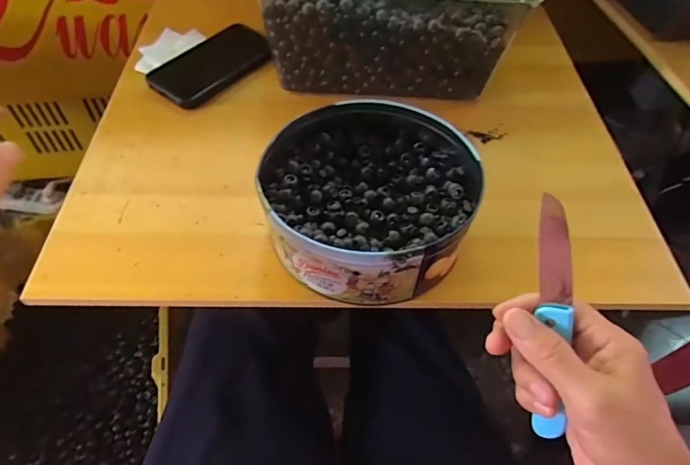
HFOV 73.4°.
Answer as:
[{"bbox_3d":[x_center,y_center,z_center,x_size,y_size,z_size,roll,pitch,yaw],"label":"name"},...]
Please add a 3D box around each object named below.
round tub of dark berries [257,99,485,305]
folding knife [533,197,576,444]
[{"bbox_3d":[0.021,-0.038,0.437,0.180,0.077,0.197,2,54,-2],"label":"round tub of dark berries"},{"bbox_3d":[0.131,0.058,0.289,0.015,0.162,0.016,-8,15,-9],"label":"folding knife"}]

